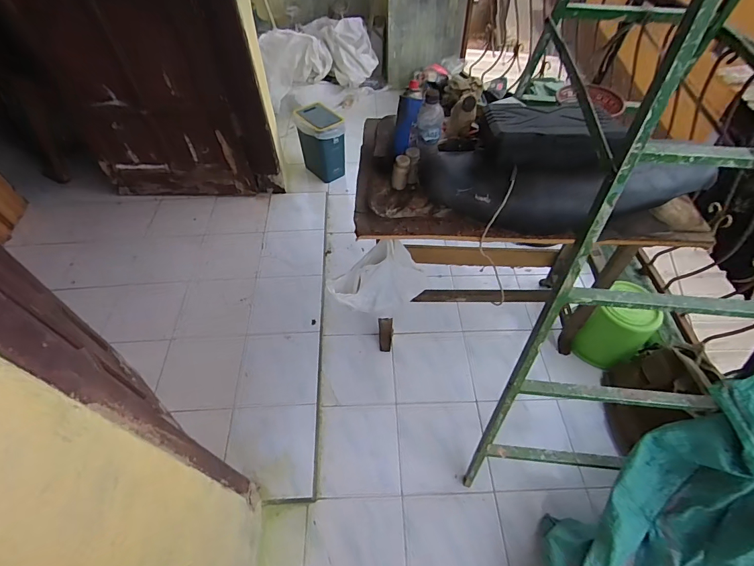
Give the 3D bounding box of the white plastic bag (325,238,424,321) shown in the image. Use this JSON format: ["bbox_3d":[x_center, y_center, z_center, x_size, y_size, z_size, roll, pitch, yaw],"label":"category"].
[{"bbox_3d":[0.015,0.001,1.149,0.305,0.289,0.077,-20,54,-13],"label":"white plastic bag"}]

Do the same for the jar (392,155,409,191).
[{"bbox_3d":[0.061,-0.286,1.005,0.043,0.078,0.041,3,52,1],"label":"jar"}]

